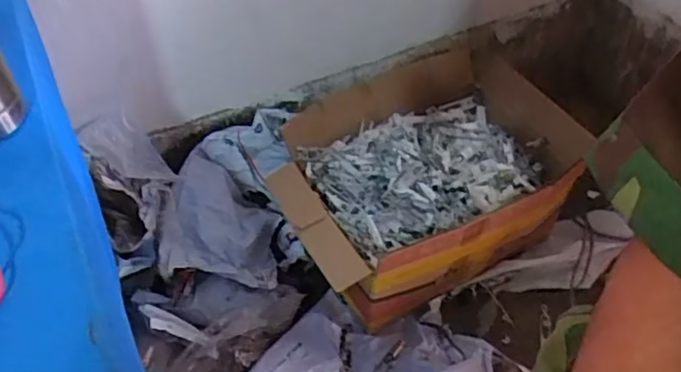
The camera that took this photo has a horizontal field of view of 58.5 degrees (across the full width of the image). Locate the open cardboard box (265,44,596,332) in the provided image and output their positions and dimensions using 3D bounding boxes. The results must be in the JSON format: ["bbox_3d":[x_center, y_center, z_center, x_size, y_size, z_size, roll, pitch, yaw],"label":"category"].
[{"bbox_3d":[0.176,-0.028,1.140,0.591,0.210,0.395,-19,49,-15],"label":"open cardboard box"}]

